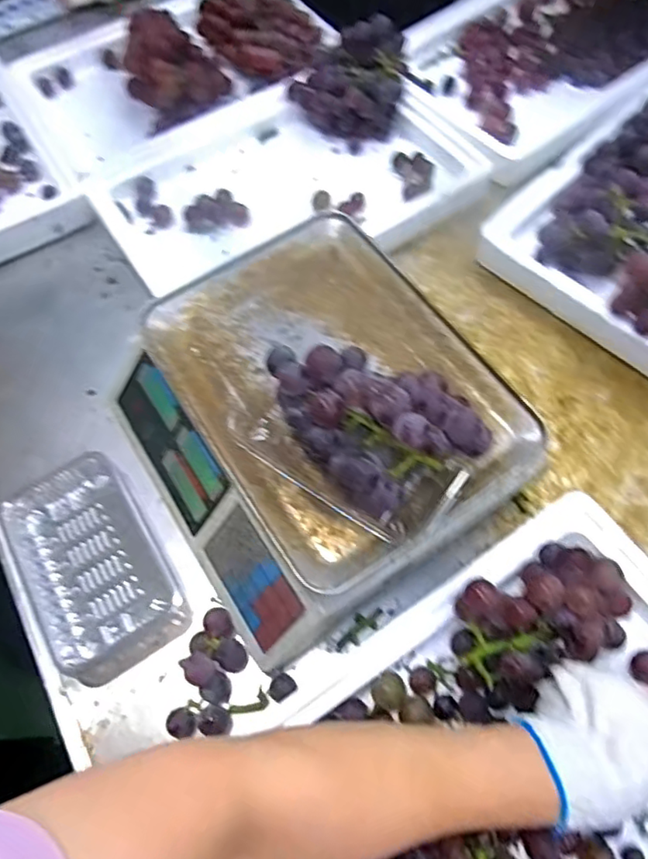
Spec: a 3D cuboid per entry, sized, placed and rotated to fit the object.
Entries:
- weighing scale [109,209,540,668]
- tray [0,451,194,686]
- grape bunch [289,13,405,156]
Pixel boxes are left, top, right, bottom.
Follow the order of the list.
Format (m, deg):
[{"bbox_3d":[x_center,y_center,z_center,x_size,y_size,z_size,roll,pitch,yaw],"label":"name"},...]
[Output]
[{"bbox_3d":[-0.018,-0.010,0.552,0.296,0.108,0.332,-32,66,-13],"label":"weighing scale"},{"bbox_3d":[-0.218,0.124,0.550,0.118,0.030,0.199,-30,66,-12],"label":"tray"},{"bbox_3d":[0.038,-0.462,0.778,0.154,0.111,0.112,-16,64,-5],"label":"grape bunch"}]

